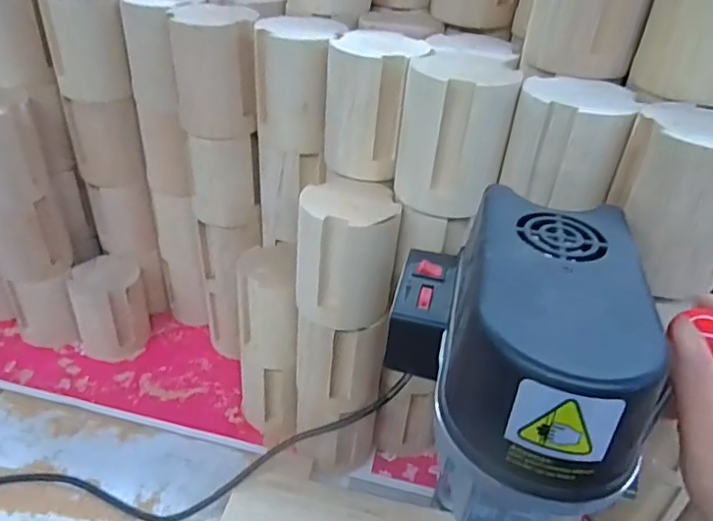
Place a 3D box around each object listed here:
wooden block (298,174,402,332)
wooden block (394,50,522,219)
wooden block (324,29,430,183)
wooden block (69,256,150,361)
[{"bbox_3d":[-0.008,-0.008,0.452,0.081,0.098,0.080,8,36,4],"label":"wooden block"},{"bbox_3d":[0.073,-0.098,0.417,0.075,0.100,0.077,9,36,5],"label":"wooden block"},{"bbox_3d":[0.013,-0.128,0.450,0.071,0.102,0.078,13,37,11],"label":"wooden block"},{"bbox_3d":[-0.302,0.057,0.671,0.078,0.099,0.084,-15,41,-25],"label":"wooden block"}]

